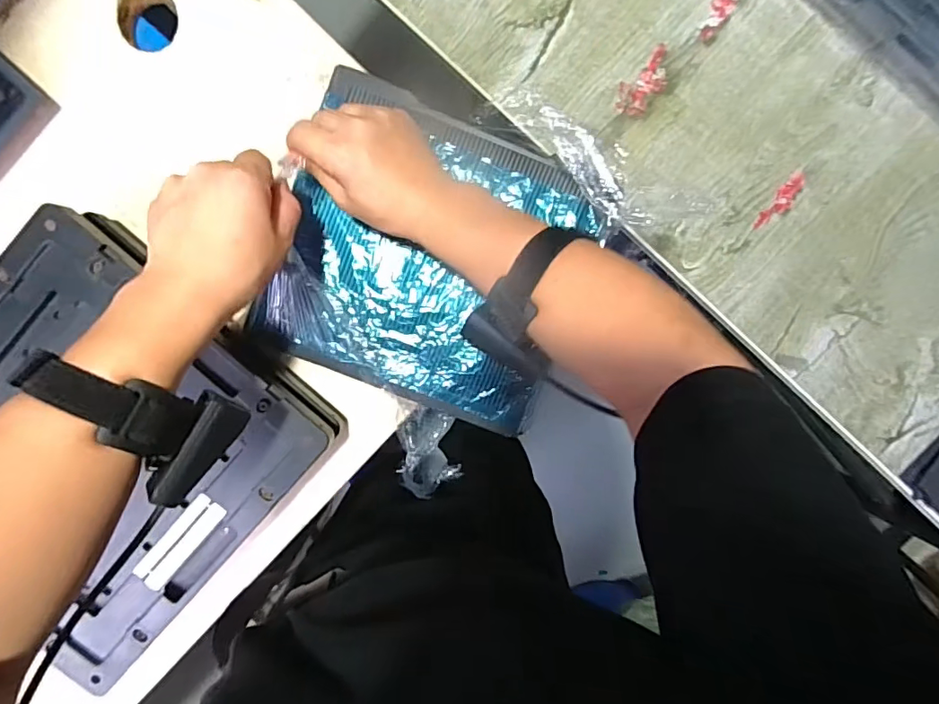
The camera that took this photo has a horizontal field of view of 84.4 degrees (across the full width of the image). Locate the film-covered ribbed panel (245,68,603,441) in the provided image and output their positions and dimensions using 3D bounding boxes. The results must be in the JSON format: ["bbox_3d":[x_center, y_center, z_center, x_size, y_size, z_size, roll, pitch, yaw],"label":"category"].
[{"bbox_3d":[-0.029,-0.075,0.418,0.237,0.026,0.229,22,95,-1],"label":"film-covered ribbed panel"}]

